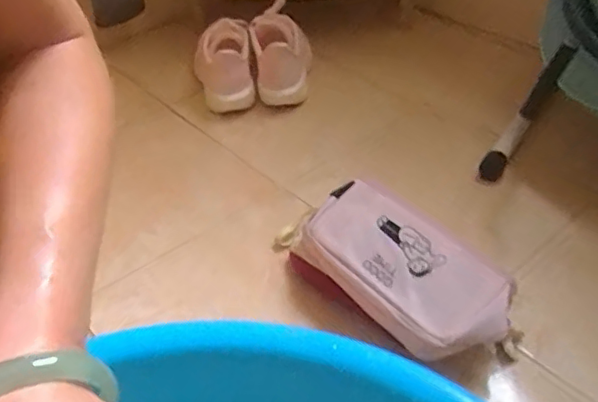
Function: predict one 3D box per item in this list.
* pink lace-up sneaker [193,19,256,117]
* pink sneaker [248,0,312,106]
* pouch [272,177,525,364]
[{"bbox_3d":[-0.124,-0.217,0.914,0.093,0.100,0.121,-6,39,-3],"label":"pink lace-up sneaker"},{"bbox_3d":[-0.028,-0.237,0.926,0.093,0.106,0.130,-7,39,-4],"label":"pink sneaker"},{"bbox_3d":[0.089,0.069,0.587,0.111,0.082,0.273,-29,45,-28],"label":"pouch"}]

